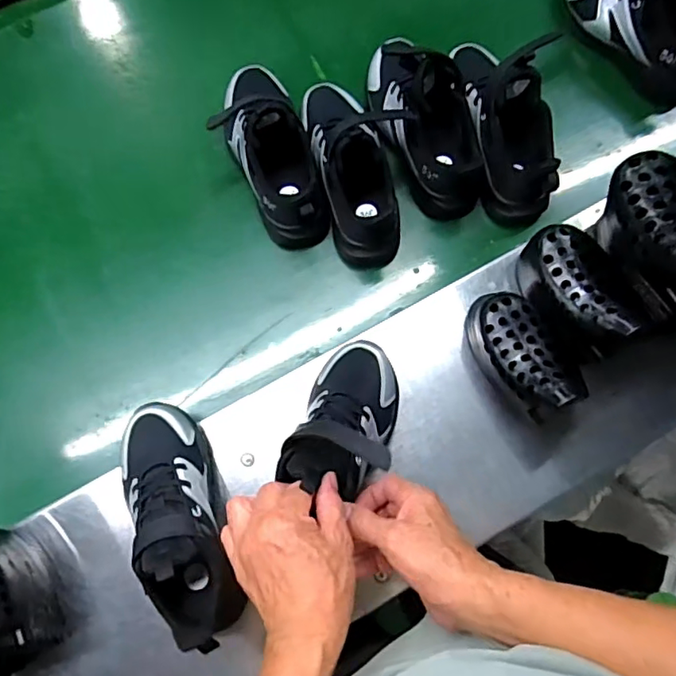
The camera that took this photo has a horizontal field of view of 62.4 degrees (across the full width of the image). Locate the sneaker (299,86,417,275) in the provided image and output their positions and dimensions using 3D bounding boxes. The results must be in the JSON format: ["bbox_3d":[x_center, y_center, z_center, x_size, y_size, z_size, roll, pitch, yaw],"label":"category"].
[{"bbox_3d":[0.012,-0.184,0.581,0.084,0.108,0.204,-13,80,-3],"label":"sneaker"}]

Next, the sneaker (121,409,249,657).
[{"bbox_3d":[-0.144,0.156,0.482,0.074,0.107,0.205,-18,64,-4],"label":"sneaker"}]

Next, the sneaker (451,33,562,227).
[{"bbox_3d":[0.175,-0.232,0.578,0.082,0.114,0.198,-10,80,-3],"label":"sneaker"}]

